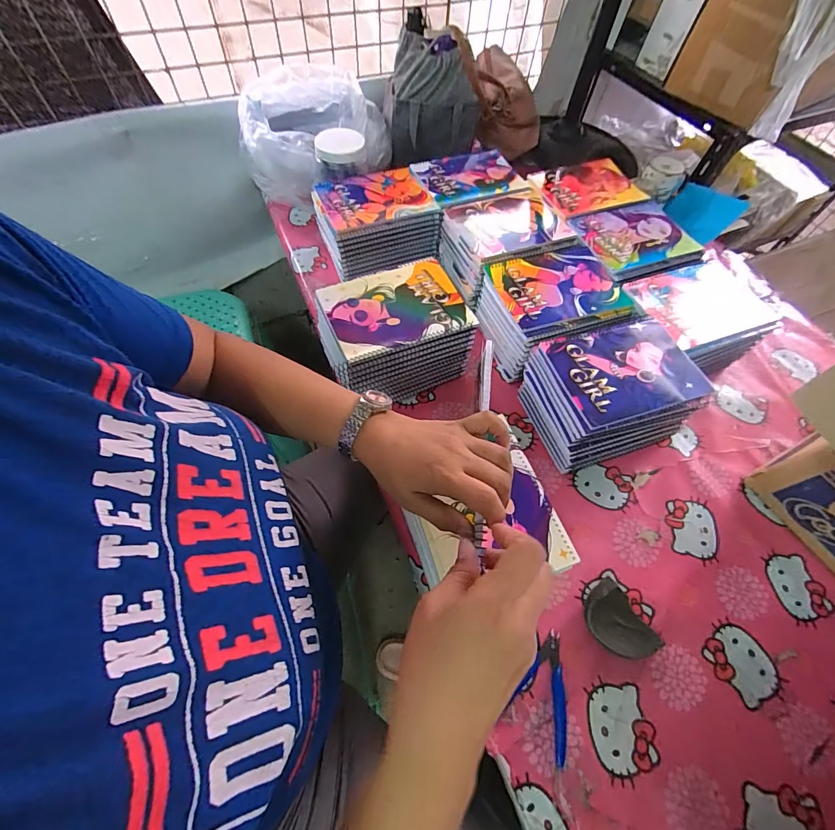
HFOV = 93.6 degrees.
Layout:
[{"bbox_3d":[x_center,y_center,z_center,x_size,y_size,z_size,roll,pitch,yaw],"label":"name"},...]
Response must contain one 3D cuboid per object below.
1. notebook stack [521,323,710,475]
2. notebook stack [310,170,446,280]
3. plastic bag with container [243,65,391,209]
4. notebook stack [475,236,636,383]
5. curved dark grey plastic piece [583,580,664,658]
[{"bbox_3d":[0.283,-0.028,0.598,0.223,0.119,0.170,-14,62,-10],"label":"notebook stack"},{"bbox_3d":[-0.083,-0.383,0.767,0.214,0.093,0.154,-20,63,-13],"label":"notebook stack"},{"bbox_3d":[-0.212,-0.590,0.833,0.268,0.178,0.227,15,61,6],"label":"plastic bag with container"},{"bbox_3d":[0.222,-0.188,0.683,0.204,0.108,0.178,-20,63,-13],"label":"notebook stack"},{"bbox_3d":[0.242,0.254,0.478,0.068,0.033,0.089,-24,64,-15],"label":"curved dark grey plastic piece"}]

